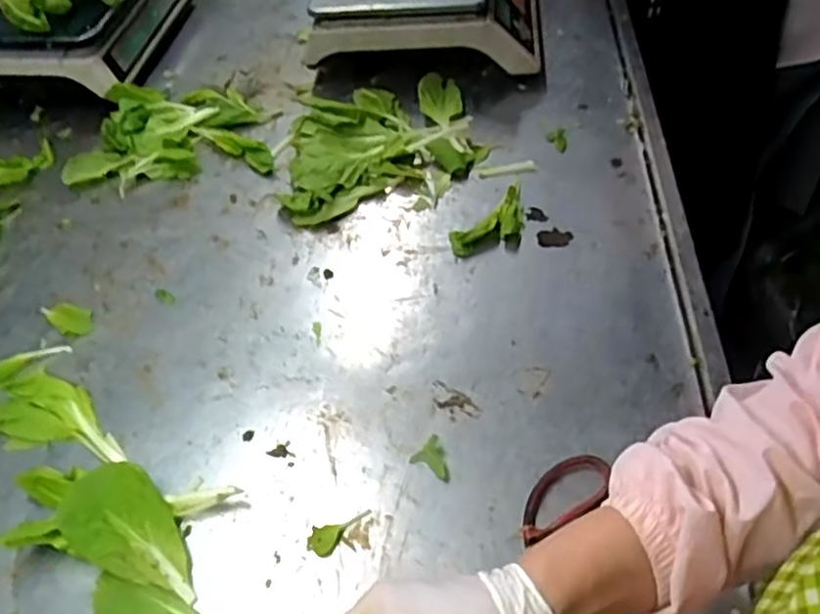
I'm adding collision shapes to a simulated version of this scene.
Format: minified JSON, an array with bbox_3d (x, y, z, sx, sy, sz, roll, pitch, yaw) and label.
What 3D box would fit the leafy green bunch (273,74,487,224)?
[{"bbox_3d":[-0.040,-0.210,0.843,0.240,0.032,0.213,-14,51,-5],"label":"leafy green bunch"}]

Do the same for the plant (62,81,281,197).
[{"bbox_3d":[-0.312,-0.237,0.889,0.268,0.039,0.183,-5,51,2],"label":"plant"}]

